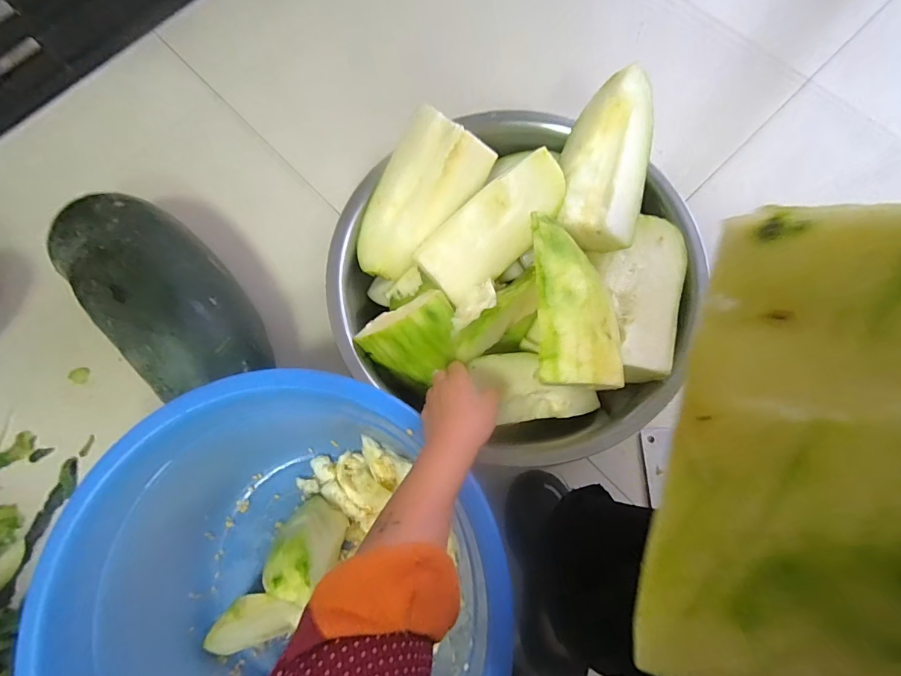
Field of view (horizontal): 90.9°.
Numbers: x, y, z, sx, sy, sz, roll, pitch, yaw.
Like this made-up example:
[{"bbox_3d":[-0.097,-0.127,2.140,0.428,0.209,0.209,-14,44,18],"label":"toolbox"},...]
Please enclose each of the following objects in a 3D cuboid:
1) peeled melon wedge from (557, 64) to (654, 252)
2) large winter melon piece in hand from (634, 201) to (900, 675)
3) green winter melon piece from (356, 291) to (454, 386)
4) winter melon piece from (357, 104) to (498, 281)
[{"bbox_3d":[0.211,-0.235,0.587,0.111,0.068,0.224,7,76,4],"label":"peeled melon wedge"},{"bbox_3d":[0.102,0.036,0.111,0.081,0.042,0.128,18,93,46],"label":"large winter melon piece in hand"},{"bbox_3d":[-0.052,0.003,0.561,0.125,0.057,0.096,-23,76,-4],"label":"green winter melon piece"},{"bbox_3d":[-0.050,-0.192,0.630,0.114,0.073,0.230,37,100,26],"label":"winter melon piece"}]

